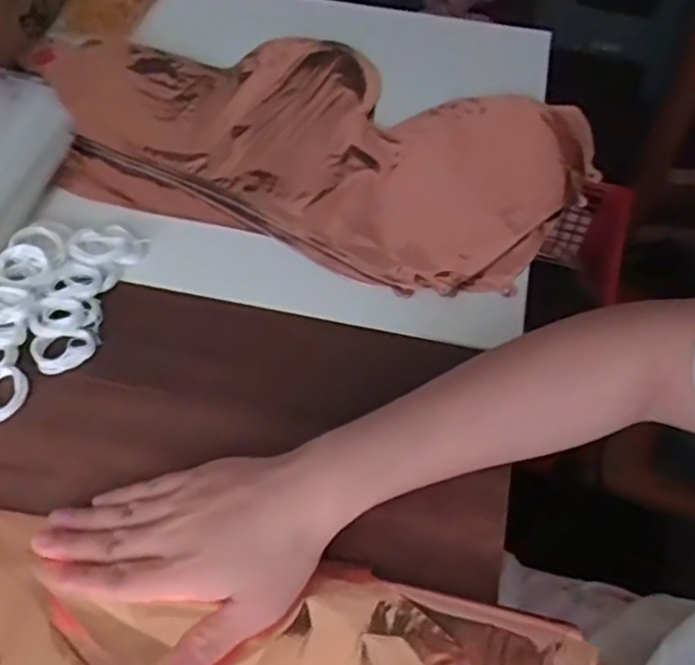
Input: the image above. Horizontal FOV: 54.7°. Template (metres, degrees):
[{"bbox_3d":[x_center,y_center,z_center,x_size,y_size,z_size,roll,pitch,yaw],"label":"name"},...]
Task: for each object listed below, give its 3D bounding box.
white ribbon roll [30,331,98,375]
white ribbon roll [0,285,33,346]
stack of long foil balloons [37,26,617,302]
[{"bbox_3d":[-0.176,0.012,0.415,0.038,0.007,0.025,-9,59,-6],"label":"white ribbon roll"},{"bbox_3d":[-0.217,-0.011,0.422,0.034,0.013,0.037,0,58,0],"label":"white ribbon roll"},{"bbox_3d":[-0.035,-0.150,0.531,0.423,0.044,0.218,17,60,10],"label":"stack of long foil balloons"}]

